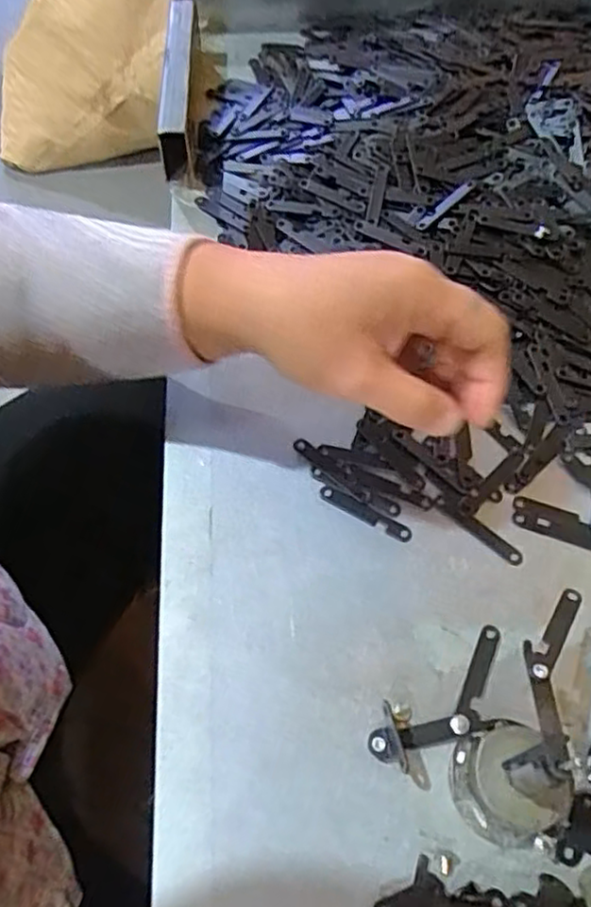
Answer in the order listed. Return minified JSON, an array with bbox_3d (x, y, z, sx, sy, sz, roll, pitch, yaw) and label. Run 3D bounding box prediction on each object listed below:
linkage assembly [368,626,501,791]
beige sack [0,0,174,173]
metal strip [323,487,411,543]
[{"bbox_3d":[0.070,0.111,0.299,0.079,0.010,0.034,-34,66,-20],"label":"linkage assembly"},{"bbox_3d":[-0.441,-0.868,1.513,0.274,0.702,0.209,17,50,-45],"label":"beige sack"},{"bbox_3d":[0.037,0.031,0.350,0.051,0.004,0.008,27,62,14],"label":"metal strip"}]

